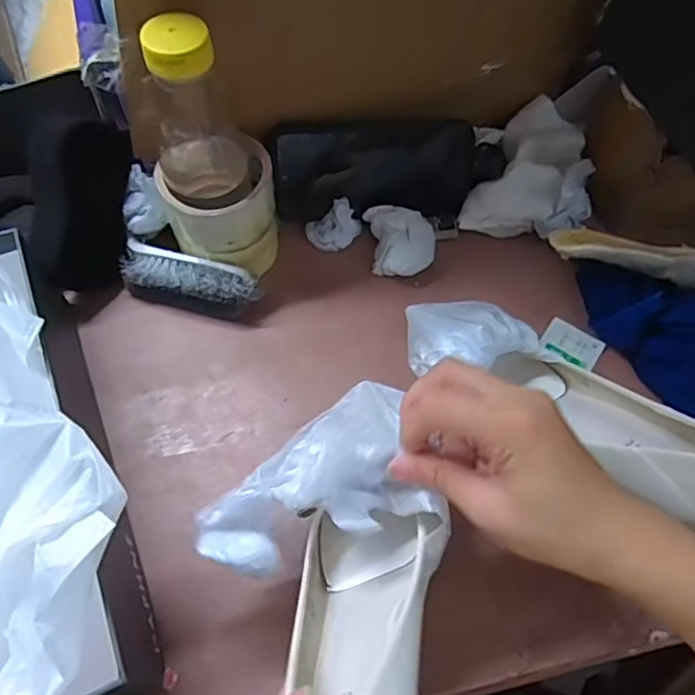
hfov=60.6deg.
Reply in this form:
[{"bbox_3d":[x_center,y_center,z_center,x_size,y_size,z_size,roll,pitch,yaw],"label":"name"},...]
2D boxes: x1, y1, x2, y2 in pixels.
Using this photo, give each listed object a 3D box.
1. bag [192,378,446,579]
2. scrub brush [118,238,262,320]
[{"bbox_3d":[-0.023,0.065,0.329,0.123,0.049,0.092,-12,63,-8],"label":"bag"},{"bbox_3d":[-0.126,-0.051,0.474,0.109,0.041,0.034,16,63,6],"label":"scrub brush"}]

